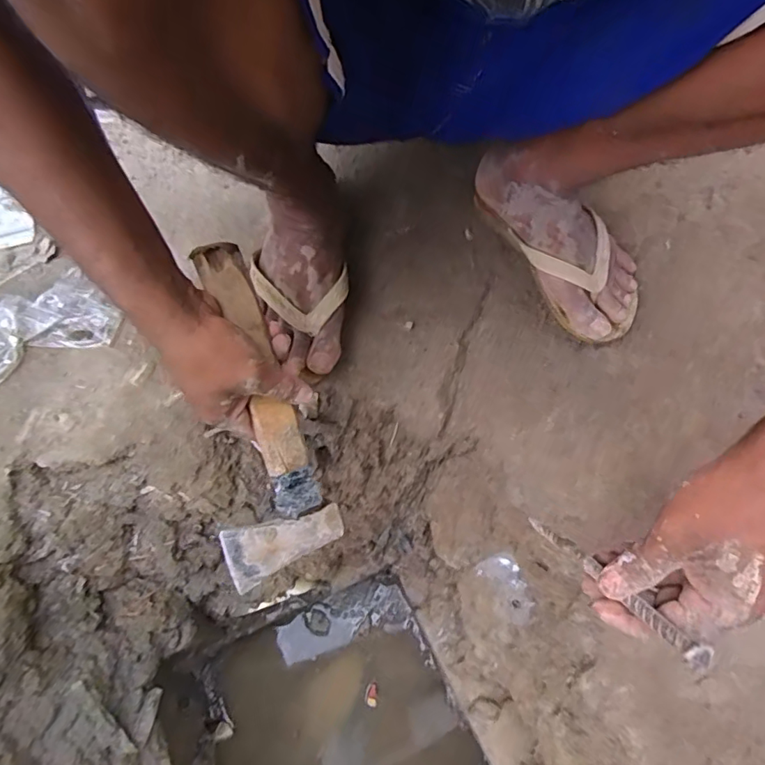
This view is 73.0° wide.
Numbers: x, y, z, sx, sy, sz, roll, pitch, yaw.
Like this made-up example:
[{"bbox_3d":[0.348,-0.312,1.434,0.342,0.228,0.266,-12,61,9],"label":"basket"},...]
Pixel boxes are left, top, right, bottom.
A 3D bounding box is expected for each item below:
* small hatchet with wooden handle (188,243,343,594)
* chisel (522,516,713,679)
[{"bbox_3d":[-0.100,0.025,0.417,0.087,0.039,0.265,-11,98,-5],"label":"small hatchet with wooden handle"},{"bbox_3d":[0.146,0.128,0.348,0.011,0.174,0.011,-22,104,-8],"label":"chisel"}]

